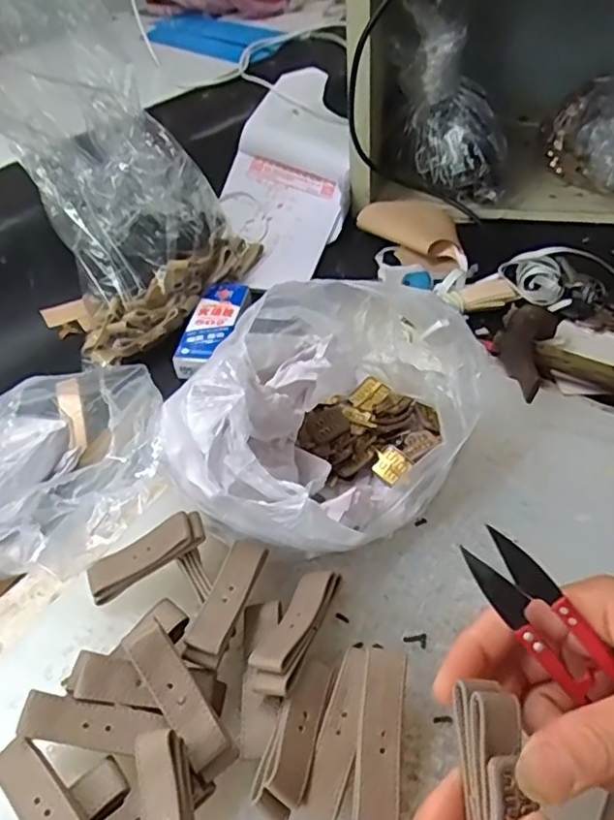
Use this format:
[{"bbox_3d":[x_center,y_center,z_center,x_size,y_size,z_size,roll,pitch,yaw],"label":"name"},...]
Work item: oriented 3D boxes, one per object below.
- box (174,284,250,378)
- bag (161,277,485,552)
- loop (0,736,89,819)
[{"bbox_3d":[-0.078,-0.074,0.520,0.041,0.019,0.111,8,48,12],"label":"box"},{"bbox_3d":[0.012,0.000,0.324,0.134,0.093,0.149,16,50,19],"label":"bag"},{"bbox_3d":[-0.100,0.152,0.233,0.065,0.011,0.018,33,57,30],"label":"loop"}]

